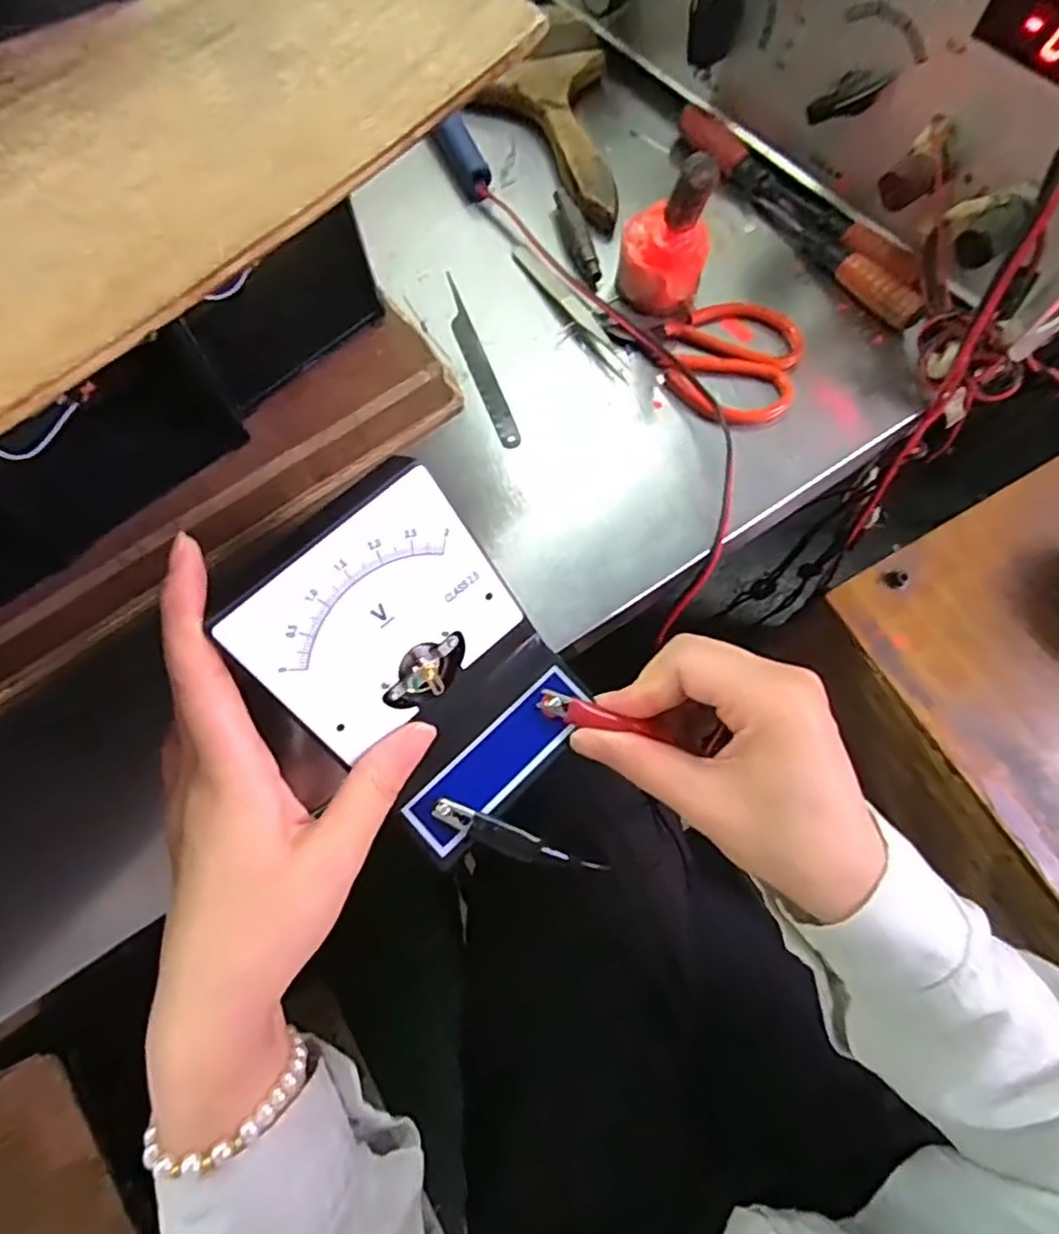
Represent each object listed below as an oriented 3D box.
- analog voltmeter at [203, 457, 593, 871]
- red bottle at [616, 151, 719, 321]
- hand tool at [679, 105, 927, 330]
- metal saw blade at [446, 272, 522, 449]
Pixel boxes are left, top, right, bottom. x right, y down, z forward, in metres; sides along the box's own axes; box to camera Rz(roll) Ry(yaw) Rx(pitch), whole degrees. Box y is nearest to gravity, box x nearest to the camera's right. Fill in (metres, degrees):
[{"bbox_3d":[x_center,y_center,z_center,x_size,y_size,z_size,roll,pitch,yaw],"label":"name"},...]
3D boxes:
[{"bbox_3d":[-0.039,0.021,0.251,0.107,0.085,0.094,43,76,13],"label":"analog voltmeter"},{"bbox_3d":[0.073,-0.204,0.337,0.046,0.084,0.054,13,70,3],"label":"red bottle"},{"bbox_3d":[0.166,-0.248,0.394,0.035,0.023,0.194,-32,74,-12],"label":"hand tool"},{"bbox_3d":[-0.029,-0.144,0.364,0.012,0.004,0.122,-19,72,-8],"label":"metal saw blade"}]

